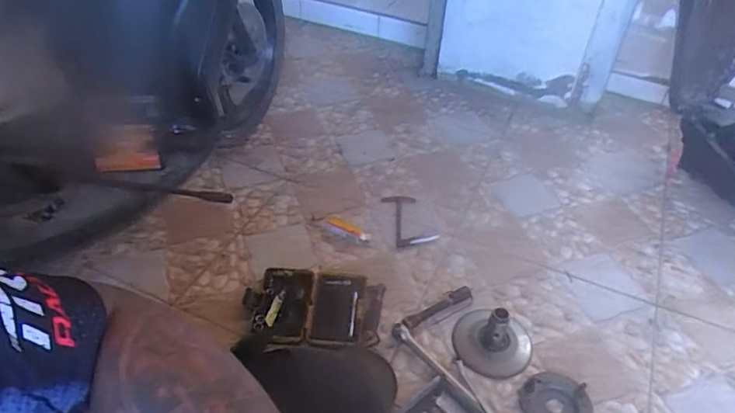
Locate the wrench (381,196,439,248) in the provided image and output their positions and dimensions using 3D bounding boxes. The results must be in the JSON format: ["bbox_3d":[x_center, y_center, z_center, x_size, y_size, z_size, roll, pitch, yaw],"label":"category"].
[{"bbox_3d":[0.088,0.025,1.159,0.089,0.009,0.139,-9,44,-12],"label":"wrench"}]

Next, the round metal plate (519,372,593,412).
[{"bbox_3d":[0.298,0.318,0.855,0.105,0.019,0.108,1,43,-1],"label":"round metal plate"}]

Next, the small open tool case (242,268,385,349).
[{"bbox_3d":[-0.094,0.181,0.968,0.238,0.034,0.157,-1,43,-3],"label":"small open tool case"}]

